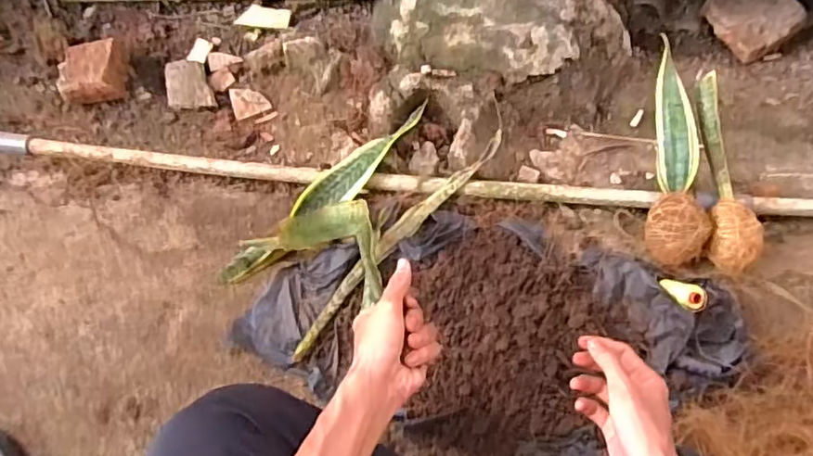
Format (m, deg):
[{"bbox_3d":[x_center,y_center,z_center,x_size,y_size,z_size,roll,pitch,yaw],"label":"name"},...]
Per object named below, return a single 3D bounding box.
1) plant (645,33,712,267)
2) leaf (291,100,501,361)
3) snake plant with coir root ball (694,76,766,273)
[{"bbox_3d":[0.337,-0.090,0.744,0.069,0.086,0.283,4,67,4],"label":"plant"},{"bbox_3d":[-0.013,0.008,0.715,0.041,0.058,0.364,40,74,17],"label":"leaf"},{"bbox_3d":[0.403,-0.070,0.750,0.055,0.059,0.269,5,67,4],"label":"snake plant with coir root ball"}]

